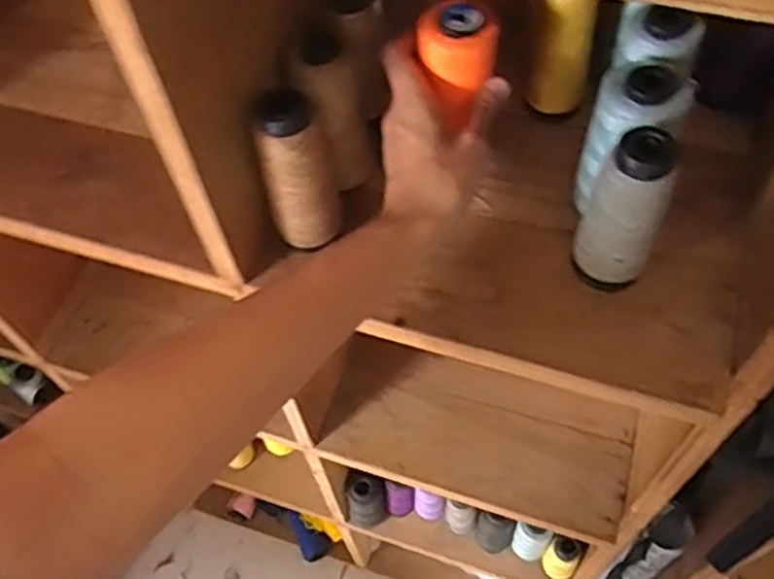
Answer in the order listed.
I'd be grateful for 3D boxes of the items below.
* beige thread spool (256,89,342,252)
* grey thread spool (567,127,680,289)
[{"bbox_3d":[-0.058,-0.077,0.473,0.042,0.107,0.043,-2,58,3],"label":"beige thread spool"},{"bbox_3d":[0.141,-0.044,0.440,0.047,0.115,0.038,26,63,18],"label":"grey thread spool"}]

